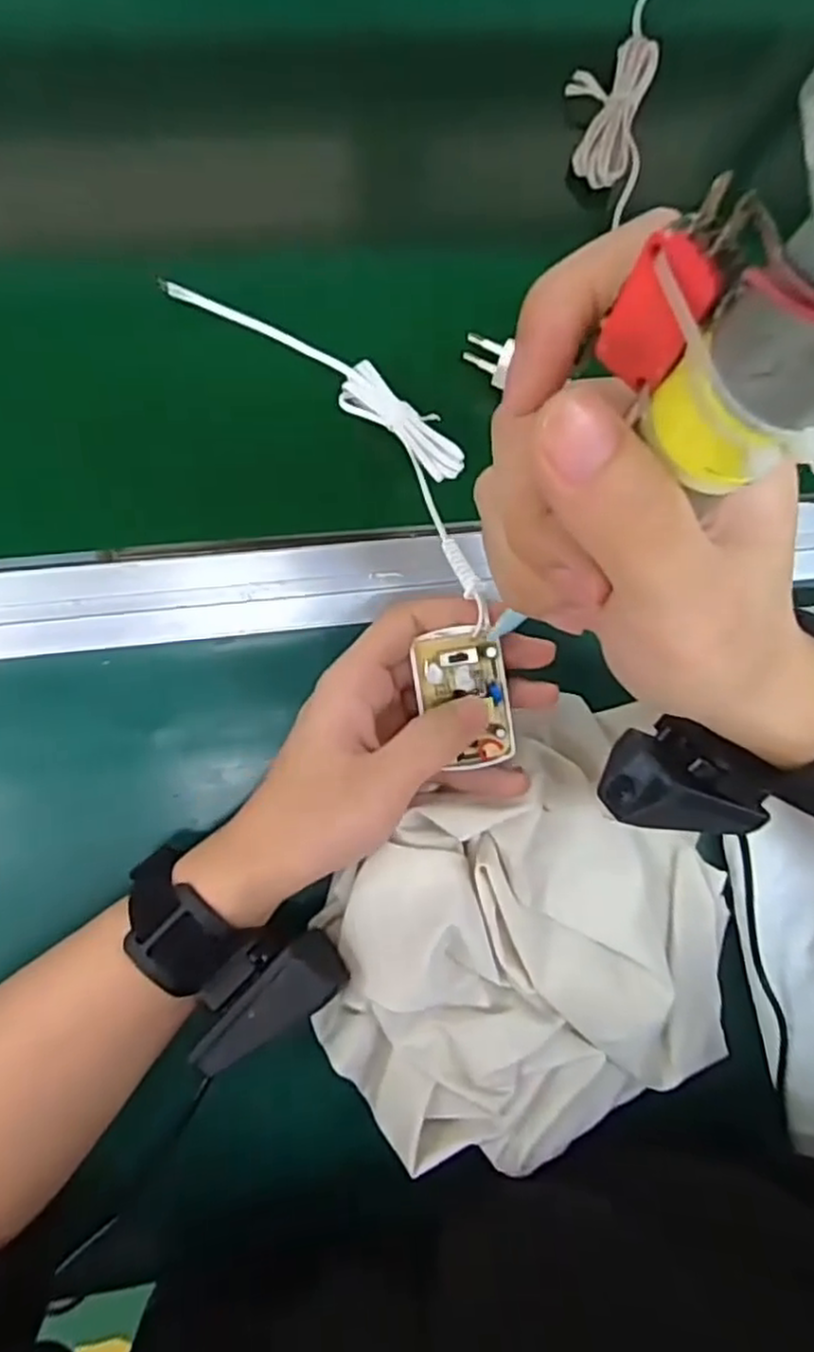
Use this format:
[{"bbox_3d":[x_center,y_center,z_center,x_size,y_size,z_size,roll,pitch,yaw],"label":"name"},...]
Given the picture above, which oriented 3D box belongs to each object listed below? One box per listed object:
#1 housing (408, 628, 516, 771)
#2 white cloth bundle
[{"bbox_3d":[0.026,0.009,0.307,0.036,0.014,0.055,-8,89,-7],"label":"housing"},{"bbox_3d":[0.057,0.129,0.331,0.192,0.044,0.178,0,88,-6],"label":"white cloth bundle"}]

